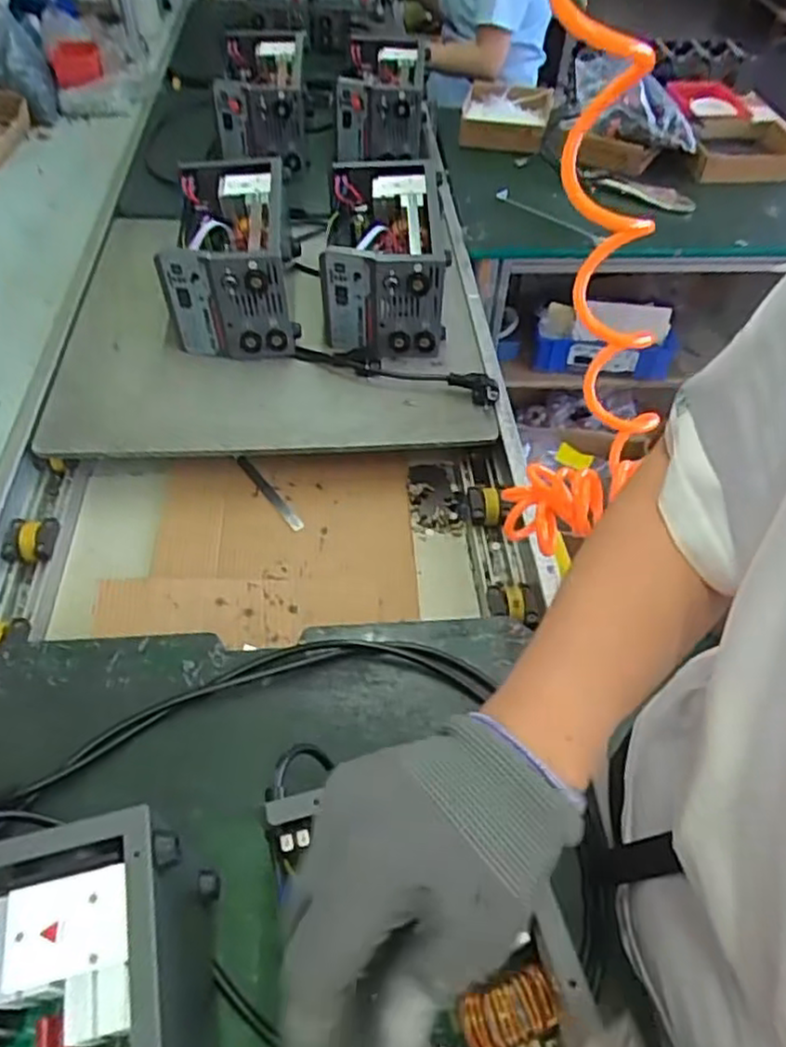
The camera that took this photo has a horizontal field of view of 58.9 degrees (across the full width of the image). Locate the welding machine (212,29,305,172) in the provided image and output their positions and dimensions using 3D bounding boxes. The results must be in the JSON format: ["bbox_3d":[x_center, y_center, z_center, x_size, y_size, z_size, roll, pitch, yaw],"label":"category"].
[{"bbox_3d":[-0.261,-0.873,1.411,0.163,0.153,0.367,-2,52,-3],"label":"welding machine"}]

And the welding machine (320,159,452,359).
[{"bbox_3d":[-0.011,-0.400,1.049,0.171,0.151,0.318,2,50,-1],"label":"welding machine"}]

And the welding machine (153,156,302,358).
[{"bbox_3d":[-0.234,-0.405,1.035,0.171,0.149,0.296,-1,50,-4],"label":"welding machine"}]

